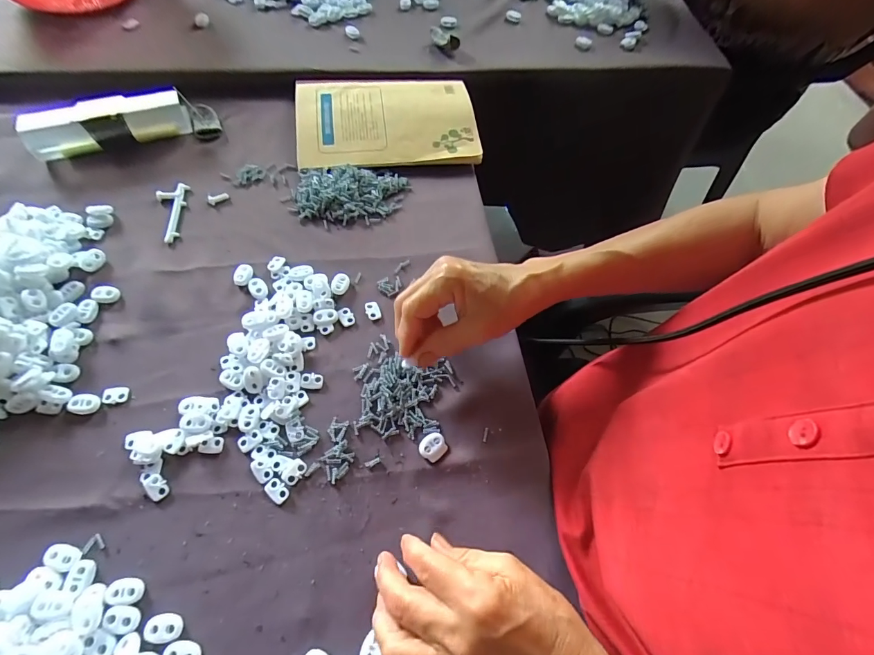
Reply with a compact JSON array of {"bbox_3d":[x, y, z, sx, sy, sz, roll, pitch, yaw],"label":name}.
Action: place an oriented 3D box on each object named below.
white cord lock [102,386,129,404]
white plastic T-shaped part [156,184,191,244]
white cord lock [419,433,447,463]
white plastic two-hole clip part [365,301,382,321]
[{"bbox_3d":[-0.260,0.054,0.328,0.018,0.004,0.014,-3,64,-5],"label":"white cord lock"},{"bbox_3d":[-0.271,-0.117,0.411,0.028,0.008,0.074,-3,64,-5],"label":"white plastic T-shaped part"},{"bbox_3d":[-0.003,0.096,0.327,0.020,0.004,0.022,43,69,16],"label":"white cord lock"},{"bbox_3d":[-0.060,-0.016,0.382,0.013,0.004,0.018,-15,66,-11],"label":"white plastic two-hole clip part"}]

